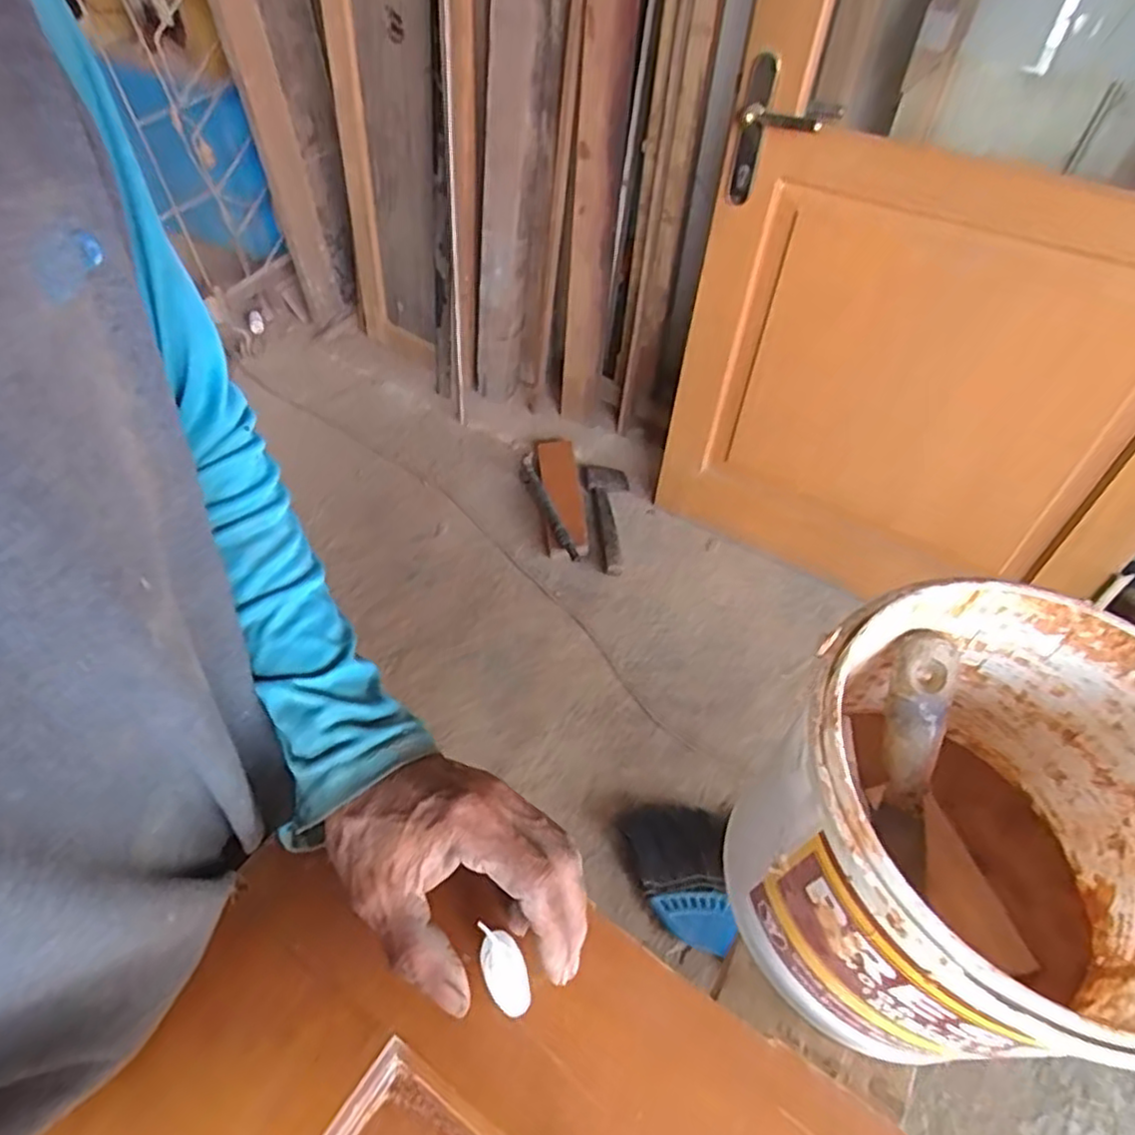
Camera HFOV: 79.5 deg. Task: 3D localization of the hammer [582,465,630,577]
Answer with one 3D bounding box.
[{"bbox_3d":[0.119,-0.126,1.678,0.115,0.030,0.331,-8,54,-6],"label":"hammer"}]

